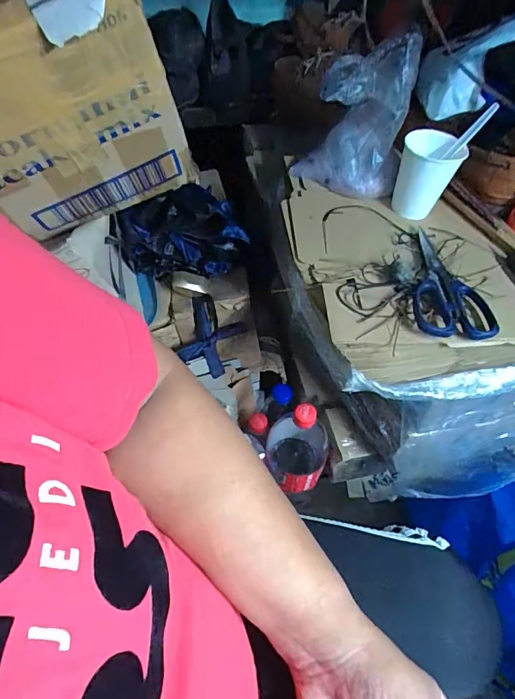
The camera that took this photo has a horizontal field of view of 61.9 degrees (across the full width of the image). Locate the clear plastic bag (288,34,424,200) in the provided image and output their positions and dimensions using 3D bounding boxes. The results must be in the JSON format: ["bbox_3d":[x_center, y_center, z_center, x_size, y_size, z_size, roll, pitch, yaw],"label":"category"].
[{"bbox_3d":[0.121,-0.294,0.539,0.127,0.168,0.105,10,53,7],"label":"clear plastic bag"}]

